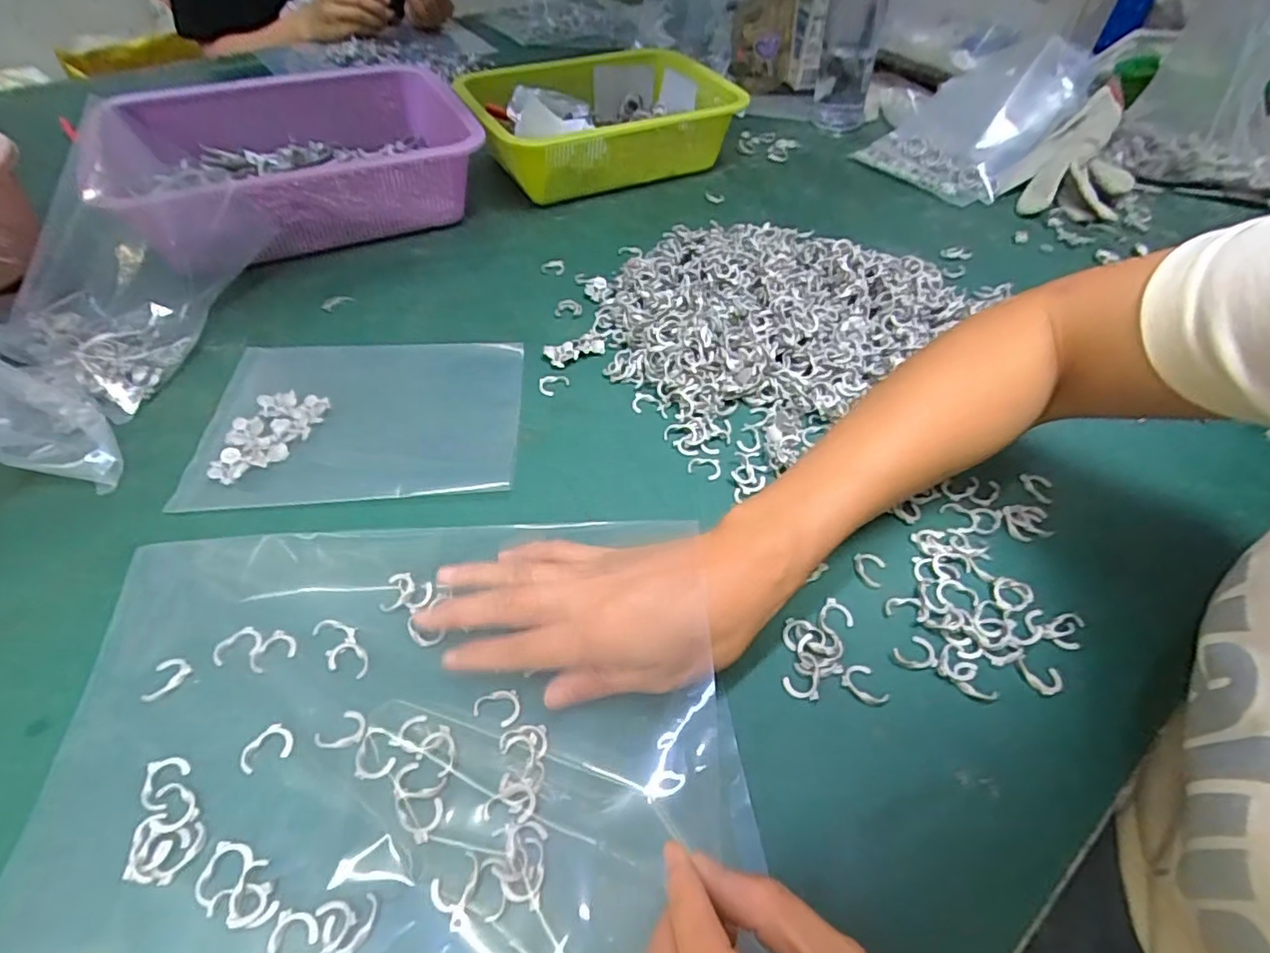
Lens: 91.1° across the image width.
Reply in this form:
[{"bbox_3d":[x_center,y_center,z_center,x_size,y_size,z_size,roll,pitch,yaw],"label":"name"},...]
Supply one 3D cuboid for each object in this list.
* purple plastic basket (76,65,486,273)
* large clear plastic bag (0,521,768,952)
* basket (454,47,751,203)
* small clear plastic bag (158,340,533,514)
[{"bbox_3d":[-0.291,-0.277,0.560,0.277,0.101,0.196,-19,52,-18],"label":"purple plastic basket"},{"bbox_3d":[-0.106,0.110,0.269,0.293,0.037,0.208,-5,49,-6],"label":"large clear plastic bag"},{"bbox_3d":[-0.039,-0.375,0.671,0.266,0.087,0.209,-21,53,-19],"label":"basket"},{"bbox_3d":[-0.180,-0.042,0.416,0.197,0.009,0.150,-2,49,-4],"label":"small clear plastic bag"}]

